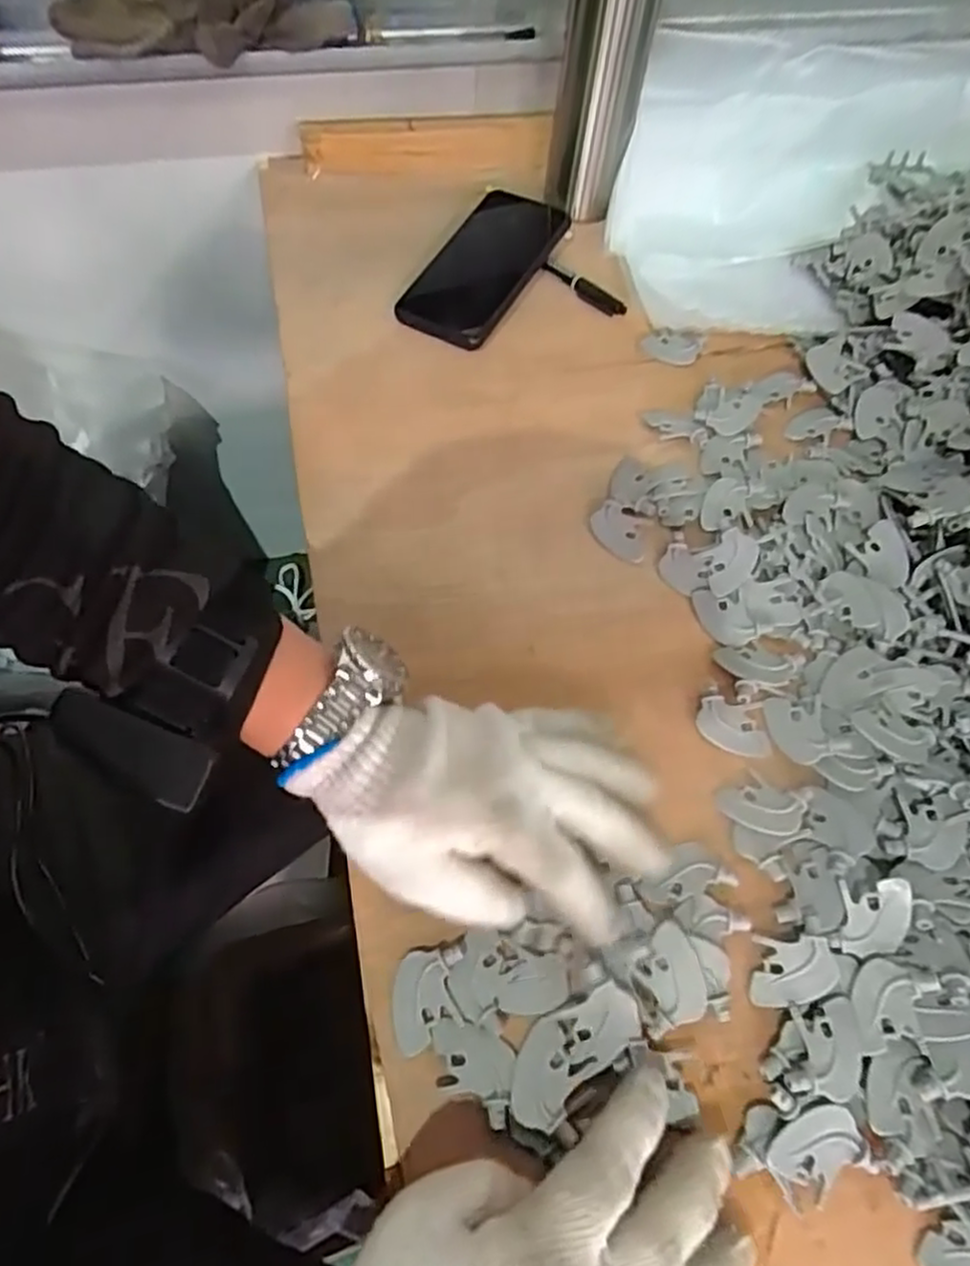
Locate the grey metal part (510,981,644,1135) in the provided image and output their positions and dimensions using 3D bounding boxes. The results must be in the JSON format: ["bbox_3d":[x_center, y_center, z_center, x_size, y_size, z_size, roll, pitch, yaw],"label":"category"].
[{"bbox_3d":[0.040,0.189,0.324,0.066,0.014,0.034,-30,67,-16],"label":"grey metal part"}]

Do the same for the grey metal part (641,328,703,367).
[{"bbox_3d":[0.145,-0.223,0.560,0.046,0.008,0.030,9,63,2],"label":"grey metal part"}]

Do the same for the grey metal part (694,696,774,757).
[{"bbox_3d":[0.142,0.053,0.413,0.040,0.005,0.030,8,79,0],"label":"grey metal part"}]

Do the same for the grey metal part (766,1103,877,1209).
[{"bbox_3d":[0.146,0.228,0.317,0.041,0.010,0.032,-29,67,-16],"label":"grey metal part"}]

